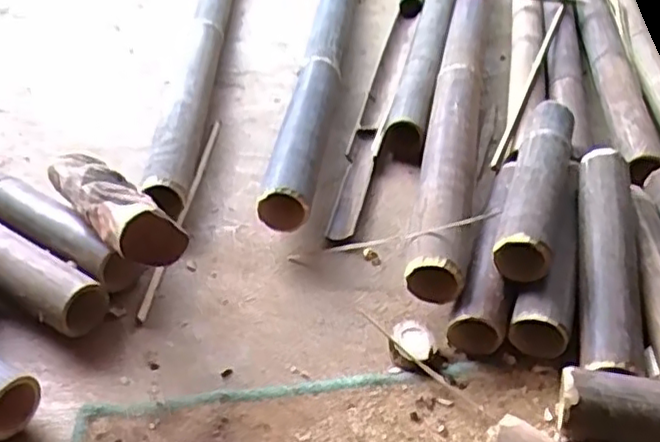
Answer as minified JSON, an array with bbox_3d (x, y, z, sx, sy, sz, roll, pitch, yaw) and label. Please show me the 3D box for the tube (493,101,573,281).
[{"bbox_3d":[0.233,-0.044,0.752,0.064,0.060,0.273,12,43,16],"label":"tube"}]

